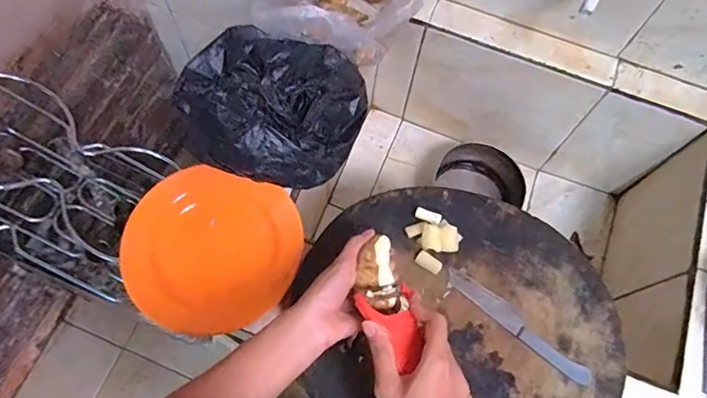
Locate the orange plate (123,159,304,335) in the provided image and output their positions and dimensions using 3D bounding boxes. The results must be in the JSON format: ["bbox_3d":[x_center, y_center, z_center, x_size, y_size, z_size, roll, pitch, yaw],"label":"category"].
[{"bbox_3d":[-0.175,0.064,0.613,0.204,0.034,0.198,1,68,-3],"label":"orange plate"}]

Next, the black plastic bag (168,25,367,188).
[{"bbox_3d":[-0.101,-0.124,0.634,0.223,0.095,0.194,8,68,0],"label":"black plastic bag"}]

